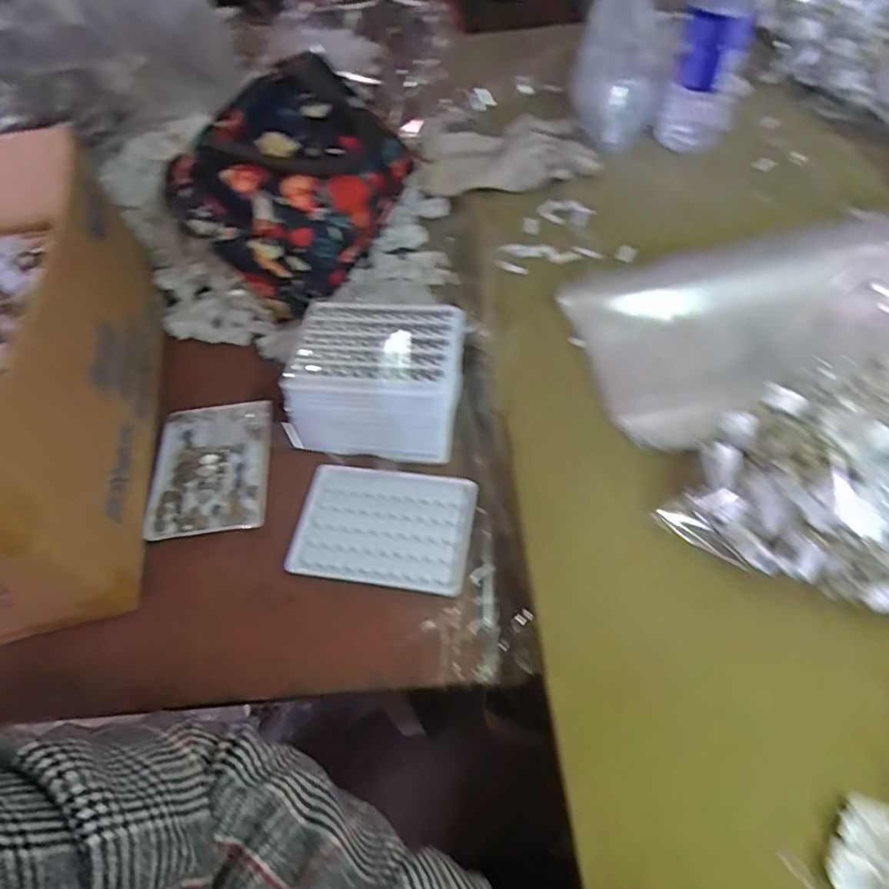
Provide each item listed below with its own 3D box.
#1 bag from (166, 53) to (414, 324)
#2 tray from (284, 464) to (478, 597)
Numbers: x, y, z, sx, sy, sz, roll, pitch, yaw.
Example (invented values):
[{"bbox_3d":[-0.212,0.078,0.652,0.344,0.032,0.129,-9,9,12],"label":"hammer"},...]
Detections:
[{"bbox_3d":[-0.137,-0.252,0.552,0.140,0.122,0.230,17,59,16],"label":"bag"},{"bbox_3d":[-0.047,0.063,0.440,0.134,0.007,0.094,6,56,9],"label":"tray"}]

